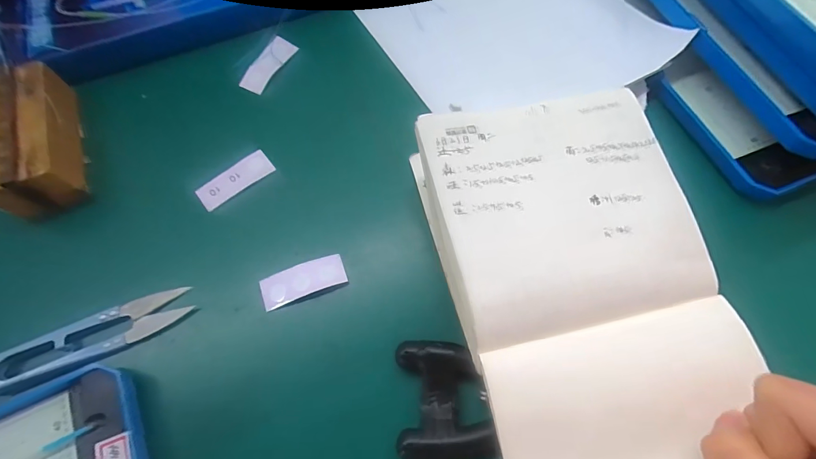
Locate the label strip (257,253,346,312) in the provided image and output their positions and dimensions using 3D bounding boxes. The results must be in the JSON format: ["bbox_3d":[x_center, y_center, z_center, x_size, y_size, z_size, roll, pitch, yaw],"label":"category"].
[{"bbox_3d":[-0.056,0.028,0.221,0.044,0.010,0.017,-22,66,-6],"label":"label strip"}]

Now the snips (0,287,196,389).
[{"bbox_3d":[-0.163,0.055,0.208,0.101,0.016,0.021,-25,67,-8],"label":"snips"}]

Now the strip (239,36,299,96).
[{"bbox_3d":[-0.096,-0.113,0.284,0.017,0.004,0.046,31,75,-5],"label":"strip"}]

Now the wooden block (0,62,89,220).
[{"bbox_3d":[-0.221,-0.053,0.247,0.039,0.038,0.089,-24,66,-7],"label":"wooden block"}]

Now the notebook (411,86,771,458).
[{"bbox_3d":[0.091,0.048,0.182,0.128,0.025,0.243,-12,77,-10],"label":"notebook"}]

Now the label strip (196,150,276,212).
[{"bbox_3d":[-0.104,-0.030,0.250,0.045,0.004,0.016,-37,86,-14],"label":"label strip"}]

